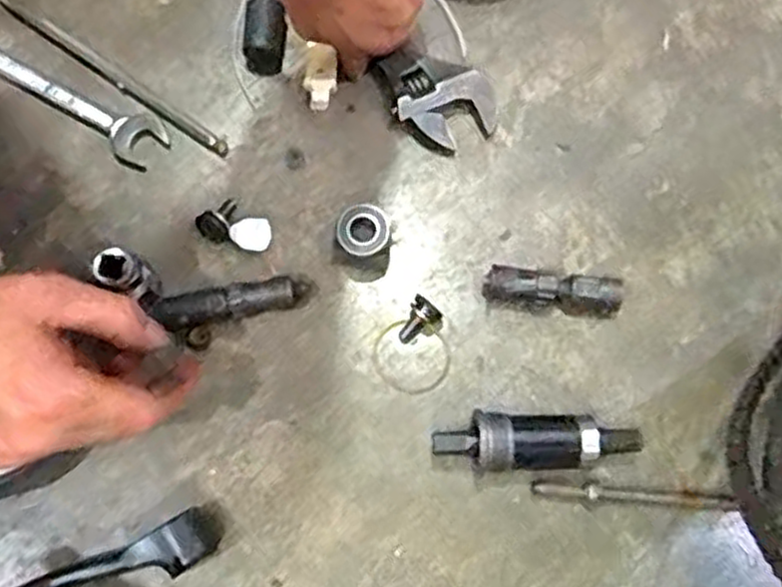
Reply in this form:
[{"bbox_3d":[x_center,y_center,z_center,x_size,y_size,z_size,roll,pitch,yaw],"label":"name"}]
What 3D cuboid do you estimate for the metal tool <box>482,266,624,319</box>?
[{"bbox_3d":[0.098,-0.001,0.469,0.080,0.027,0.023,5,75,0],"label":"metal tool"}]

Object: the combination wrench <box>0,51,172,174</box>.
[{"bbox_3d":[-0.239,-0.143,0.506,0.210,0.011,0.035,30,77,7],"label":"combination wrench"}]

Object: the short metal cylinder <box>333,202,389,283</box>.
[{"bbox_3d":[-0.016,-0.029,0.469,0.030,0.033,0.037,-12,76,-4],"label":"short metal cylinder"}]

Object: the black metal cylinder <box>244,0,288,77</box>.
[{"bbox_3d":[-0.082,-0.168,0.513,0.026,0.021,0.047,1,75,-1],"label":"black metal cylinder"}]

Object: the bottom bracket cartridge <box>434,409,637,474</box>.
[{"bbox_3d":[0.081,0.085,0.446,0.113,0.032,0.032,0,75,-1],"label":"bottom bracket cartridge"}]

